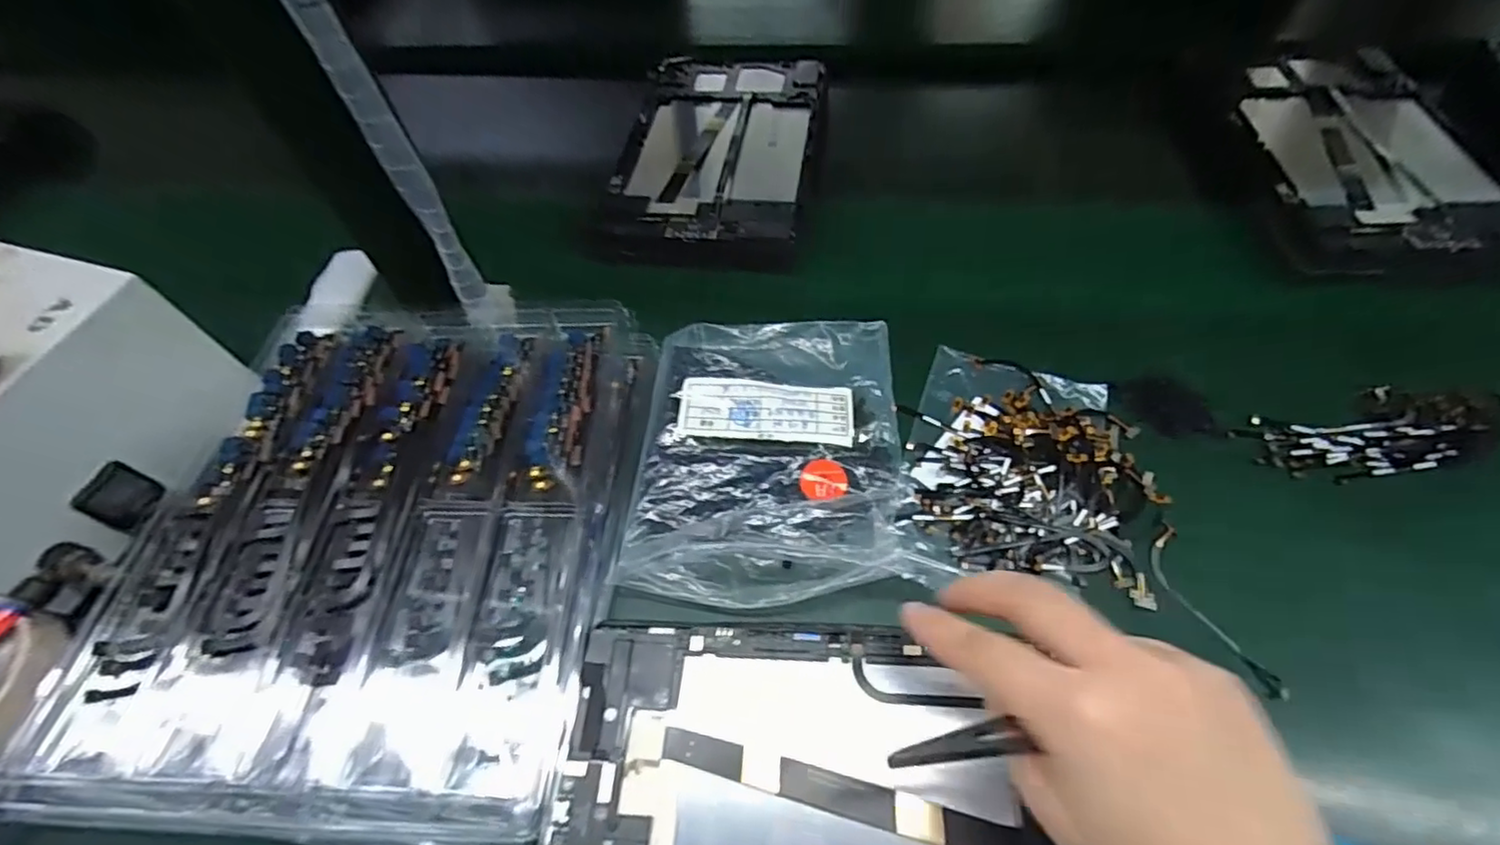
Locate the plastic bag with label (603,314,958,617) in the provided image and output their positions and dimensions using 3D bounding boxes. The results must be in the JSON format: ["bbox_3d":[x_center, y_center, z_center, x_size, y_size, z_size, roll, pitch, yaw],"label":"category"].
[{"bbox_3d":[0.009,0.012,0.352,0.152,0.027,0.180,-2,56,0],"label":"plastic bag with label"}]

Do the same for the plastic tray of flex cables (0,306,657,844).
[{"bbox_3d":[-0.180,0.046,0.317,0.225,0.019,0.268,4,56,4],"label":"plastic tray of flex cables"}]

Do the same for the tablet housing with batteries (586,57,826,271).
[{"bbox_3d":[-0.026,-0.212,0.496,0.147,0.008,0.257,5,57,8],"label":"tablet housing with batteries"}]

